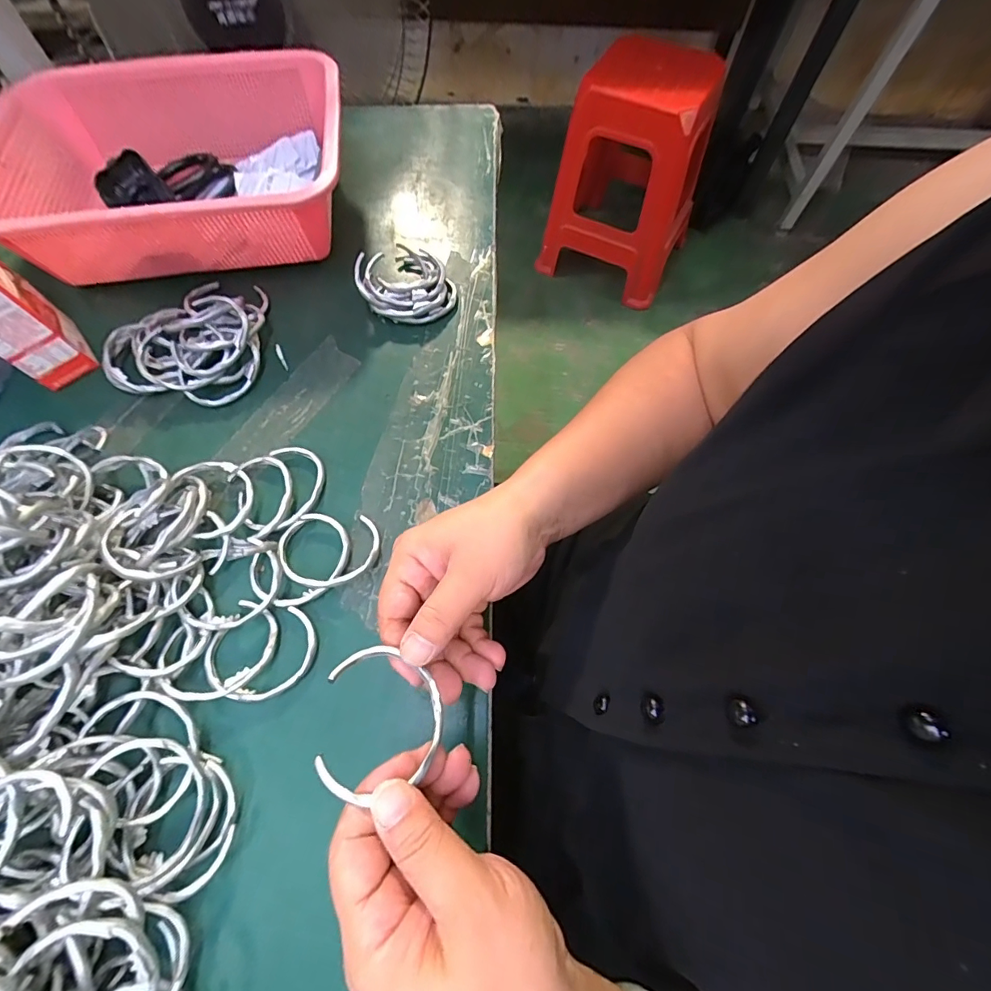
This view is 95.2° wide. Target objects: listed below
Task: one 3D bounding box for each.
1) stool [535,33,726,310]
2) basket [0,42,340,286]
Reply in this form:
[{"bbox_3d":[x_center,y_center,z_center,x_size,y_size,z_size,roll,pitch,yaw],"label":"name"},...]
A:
[{"bbox_3d":[0.382,-0.899,1.279,0.372,0.522,0.371,26,68,12],"label":"stool"},{"bbox_3d":[-0.284,-0.301,0.422,0.292,0.088,0.216,-10,67,-4],"label":"basket"}]

